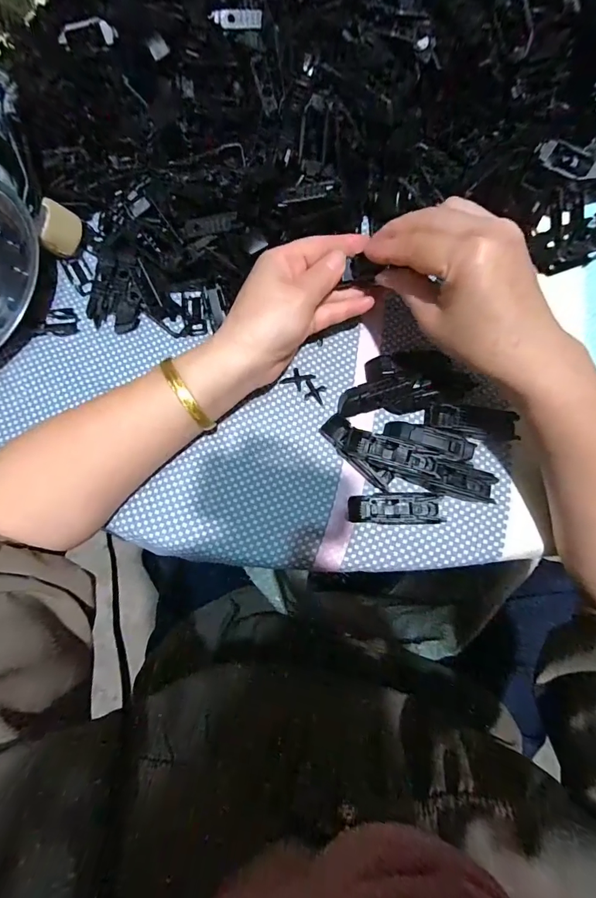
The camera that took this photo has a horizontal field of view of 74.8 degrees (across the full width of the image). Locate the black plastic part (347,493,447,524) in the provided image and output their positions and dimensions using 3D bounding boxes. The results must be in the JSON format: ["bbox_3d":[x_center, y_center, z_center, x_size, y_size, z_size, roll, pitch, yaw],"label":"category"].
[{"bbox_3d":[0.070,0.043,0.280,0.066,0.014,0.021,0,77,1],"label":"black plastic part"}]

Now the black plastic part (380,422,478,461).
[{"bbox_3d":[0.097,-0.006,0.290,0.064,0.015,0.017,17,78,5],"label":"black plastic part"}]

